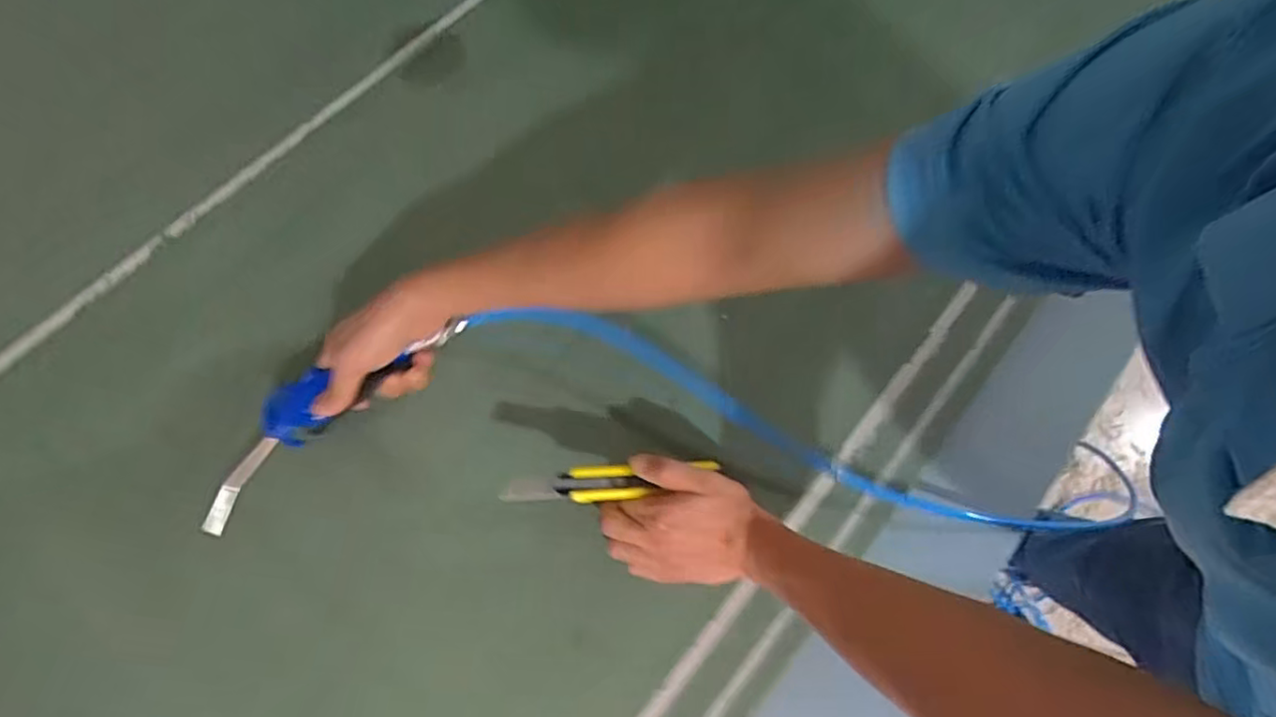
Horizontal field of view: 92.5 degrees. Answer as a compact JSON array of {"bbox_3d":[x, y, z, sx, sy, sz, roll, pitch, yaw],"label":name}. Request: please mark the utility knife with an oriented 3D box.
[{"bbox_3d":[-0.018,0.102,0.509,0.183,0.011,0.027,-3,70,-16],"label":"utility knife"}]

